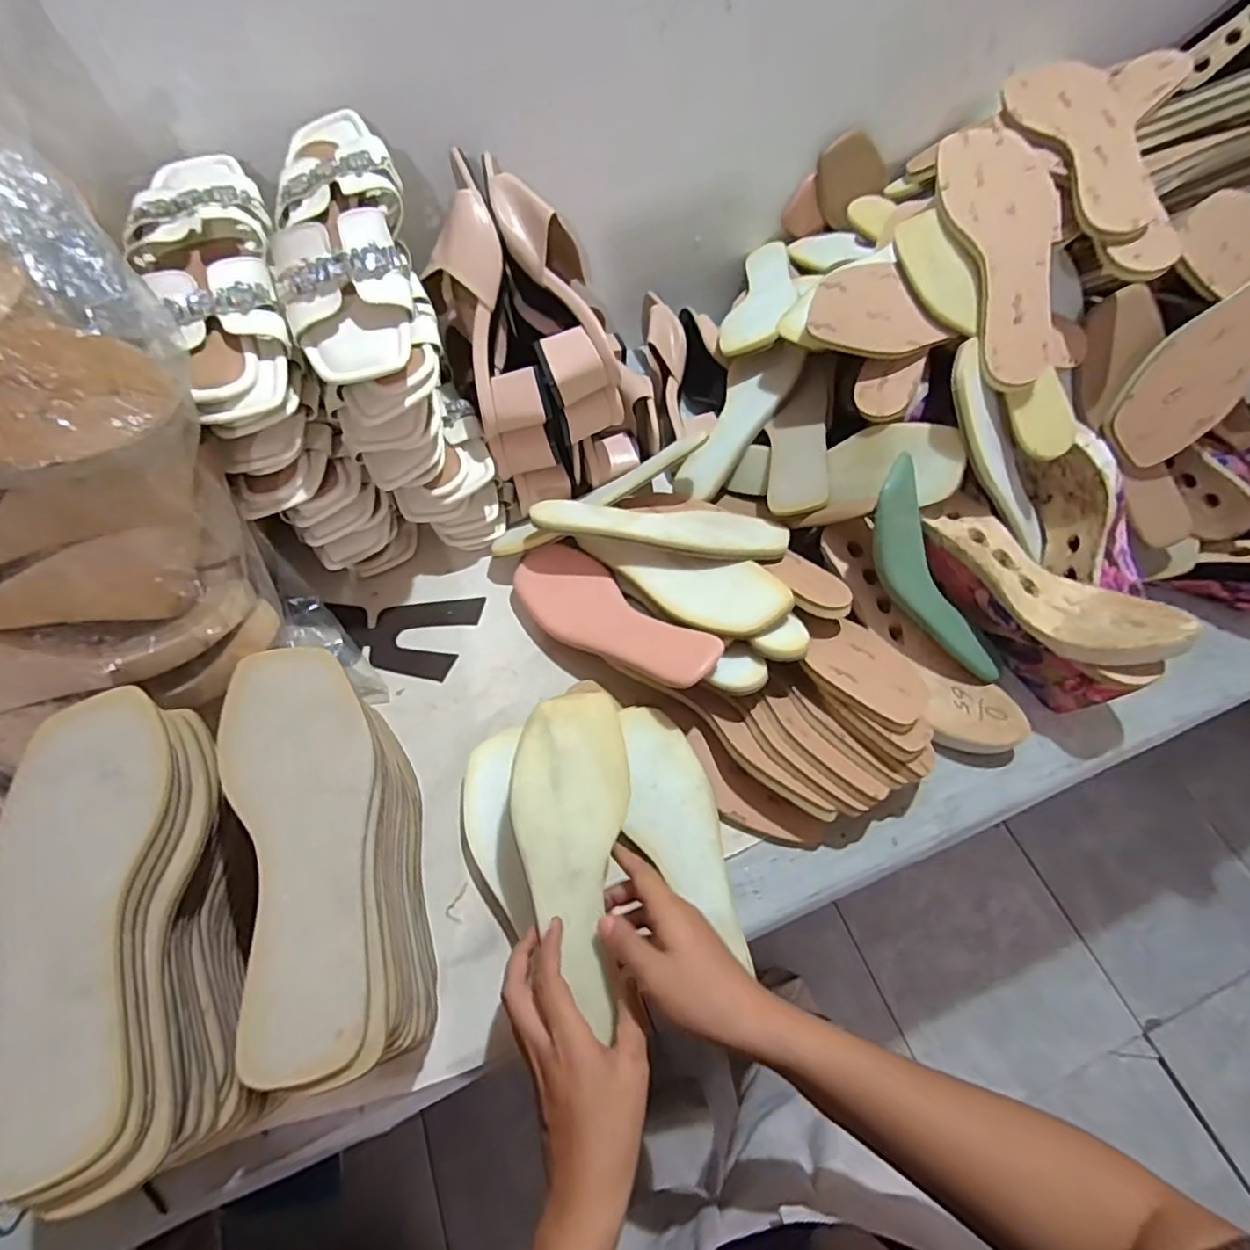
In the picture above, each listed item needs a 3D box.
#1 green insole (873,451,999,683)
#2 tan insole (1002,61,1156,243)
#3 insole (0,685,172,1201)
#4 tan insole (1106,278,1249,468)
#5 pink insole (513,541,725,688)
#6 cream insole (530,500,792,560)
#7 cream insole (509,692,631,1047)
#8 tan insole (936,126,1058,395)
[{"bbox_3d":[0.268,-0.036,0.548,0.069,0.029,0.219,-43,110,-21],"label":"green insole"},{"bbox_3d":[0.395,-0.418,0.536,0.080,0.037,0.233,2,61,0],"label":"tan insole"},{"bbox_3d":[-0.295,0.146,0.324,0.078,0.011,0.231,-9,59,-12],"label":"insole"},{"bbox_3d":[0.546,-0.251,0.541,0.252,0.022,0.083,-43,102,12],"label":"tan insole"},{"bbox_3d":[-0.016,-0.010,0.568,0.228,0.025,0.079,32,64,33],"label":"pink insole"},{"bbox_3d":[0.033,-0.094,0.576,0.236,0.023,0.067,9,61,4],"label":"cream insole"},{"bbox_3d":[-0.036,0.154,0.435,0.080,0.014,0.212,-4,69,-3],"label":"cream insole"},{"bbox_3d":[0.331,-0.329,0.540,0.080,0.030,0.246,-5,83,-4],"label":"tan insole"}]

